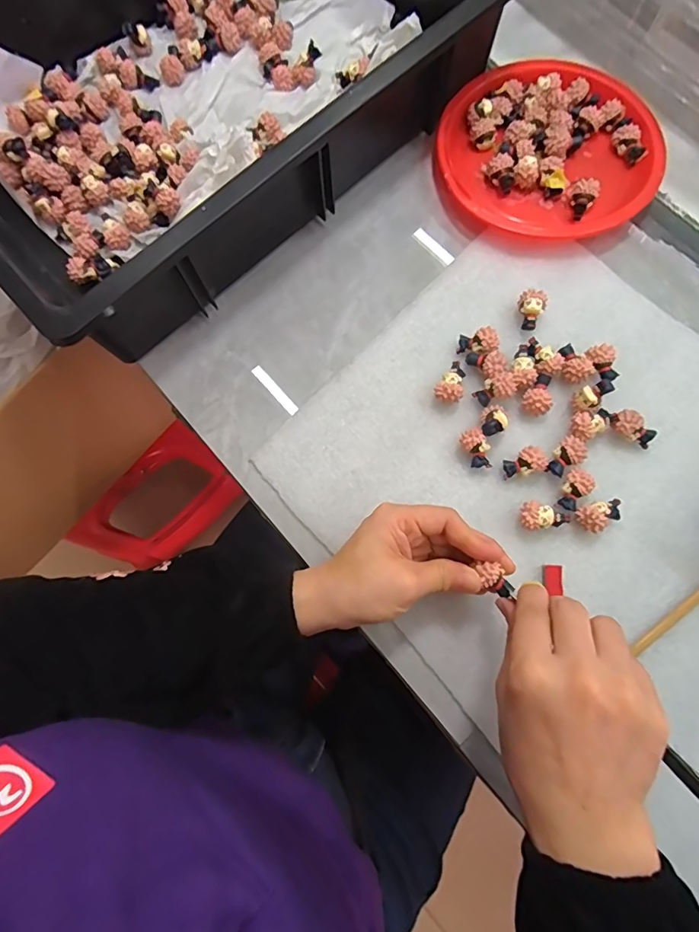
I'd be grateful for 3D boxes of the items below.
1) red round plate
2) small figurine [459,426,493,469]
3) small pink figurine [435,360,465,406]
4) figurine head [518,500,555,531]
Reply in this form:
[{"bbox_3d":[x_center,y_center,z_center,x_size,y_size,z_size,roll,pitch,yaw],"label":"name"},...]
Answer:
[{"bbox_3d":[0.166,-0.273,0.408,0.177,0.016,0.170,-1,76,3],"label":"red round plate"},{"bbox_3d":[0.092,-0.011,0.349,0.015,0.020,0.029,-30,77,-5],"label":"small figurine"},{"bbox_3d":[0.077,-0.062,0.363,0.020,0.019,0.032,20,78,7],"label":"small pink figurine"},{"bbox_3d":[0.128,0.035,0.337,0.022,0.018,0.020,-1,76,3],"label":"figurine head"}]

